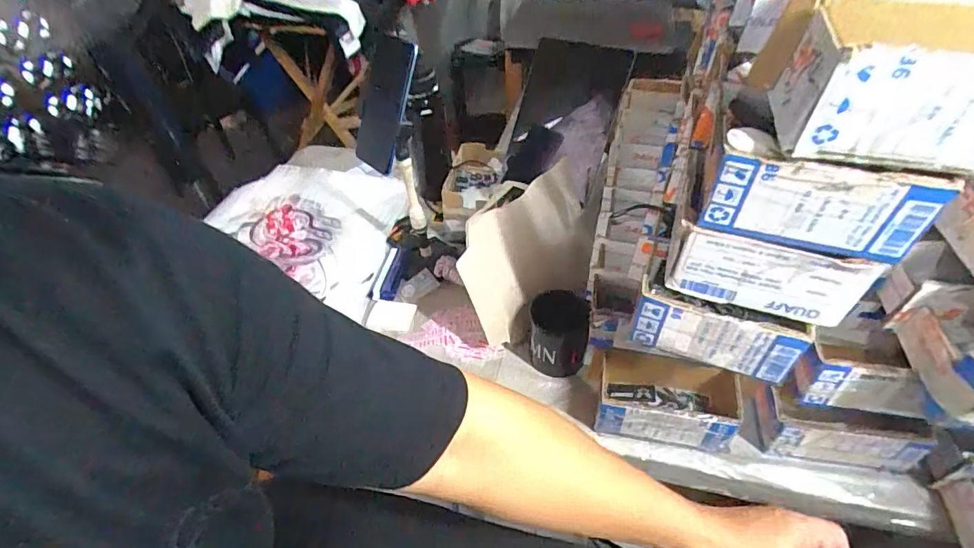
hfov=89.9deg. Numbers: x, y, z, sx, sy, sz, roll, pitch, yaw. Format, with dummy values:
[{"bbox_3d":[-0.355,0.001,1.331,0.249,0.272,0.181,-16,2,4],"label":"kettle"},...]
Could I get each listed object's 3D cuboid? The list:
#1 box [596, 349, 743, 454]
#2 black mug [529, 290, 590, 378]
[{"bbox_3d":[0.219,0.154,0.600,0.157,0.075,0.089,6,46,10],"label":"box"},{"bbox_3d":[0.094,0.086,0.669,0.082,0.109,0.085,-1,45,4],"label":"black mug"}]

